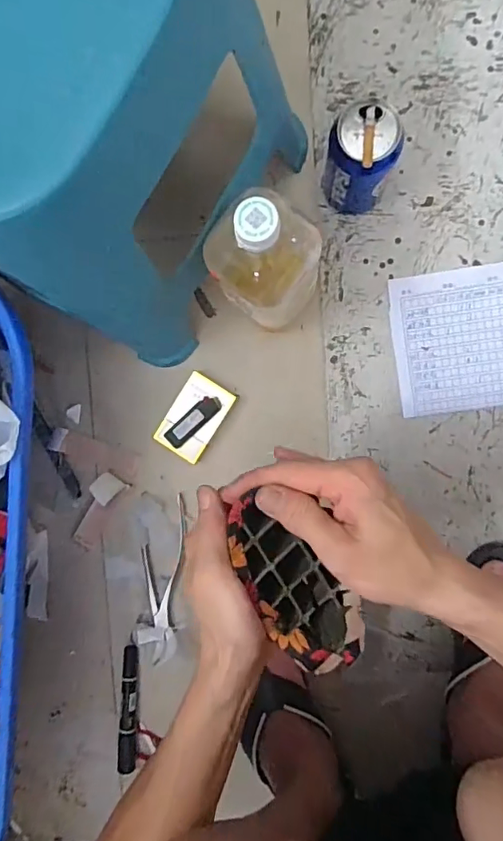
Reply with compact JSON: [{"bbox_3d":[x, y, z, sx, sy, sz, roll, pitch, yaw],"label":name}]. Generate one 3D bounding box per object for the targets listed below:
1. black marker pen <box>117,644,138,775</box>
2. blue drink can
[{"bbox_3d":[-0.142,0.329,0.575,0.018,0.018,0.138,2,93,5],"label":"black marker pen"},{"bbox_3d":[0.102,-0.242,0.480,0.060,0.115,0.064,0,93,5],"label":"blue drink can"}]

